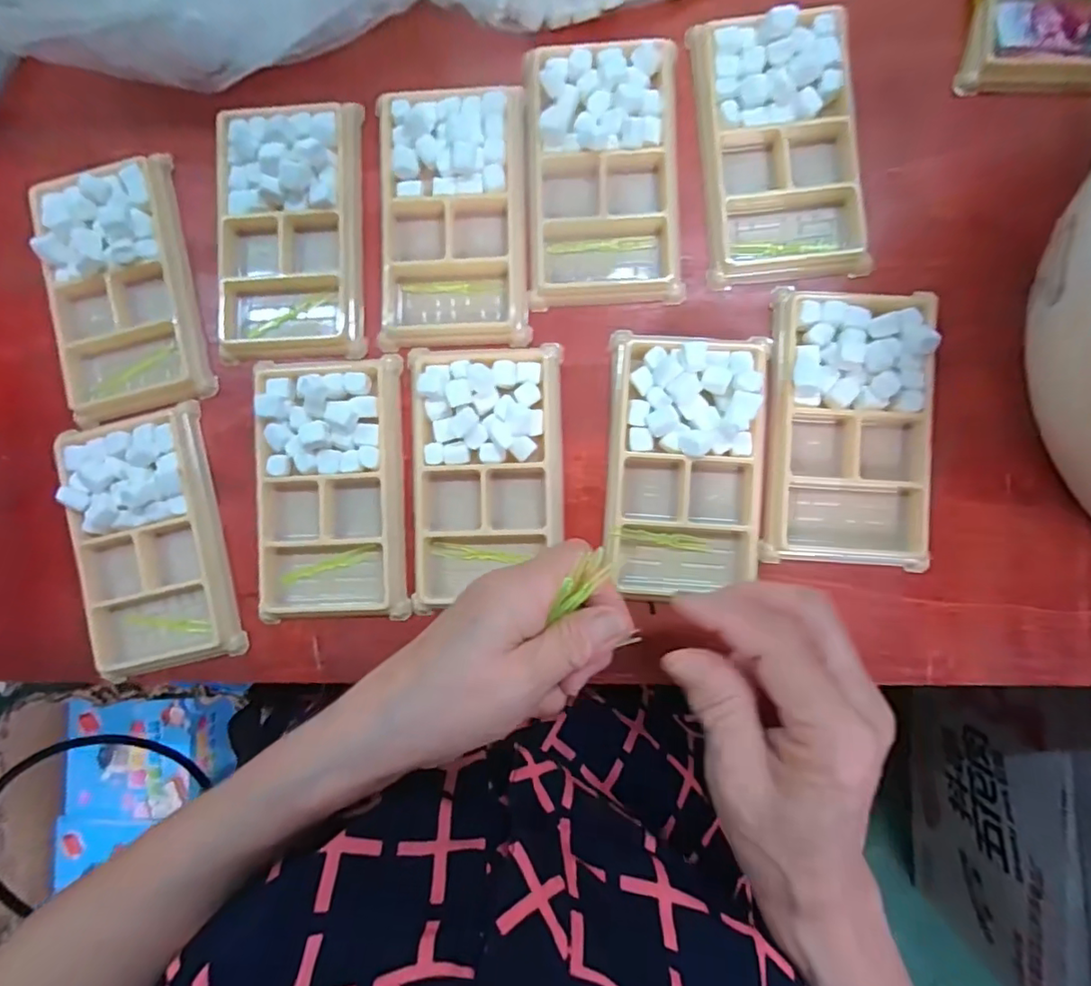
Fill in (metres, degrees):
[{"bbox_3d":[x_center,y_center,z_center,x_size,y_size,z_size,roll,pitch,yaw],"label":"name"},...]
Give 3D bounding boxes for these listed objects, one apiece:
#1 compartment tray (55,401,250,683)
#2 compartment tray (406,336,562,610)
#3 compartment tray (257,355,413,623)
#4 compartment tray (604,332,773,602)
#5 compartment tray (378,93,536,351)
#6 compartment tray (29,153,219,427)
[{"bbox_3d":[-0.211,0.027,0.301,0.072,0.013,0.134,-12,88,4],"label":"compartment tray"},{"bbox_3d":[-0.030,-0.009,0.291,0.077,0.015,0.133,-1,89,4],"label":"compartment tray"},{"bbox_3d":[-0.112,-0.002,0.295,0.076,0.015,0.135,0,89,4],"label":"compartment tray"},{"bbox_3d":[0.072,-0.012,0.286,0.078,0.020,0.129,2,89,4],"label":"compartment tray"},{"bbox_3d":[-0.048,-0.143,0.295,0.076,0.012,0.129,-1,89,4],"label":"compartment tray"},{"bbox_3d":[-0.225,-0.109,0.300,0.073,0.017,0.130,-7,88,4],"label":"compartment tray"}]

